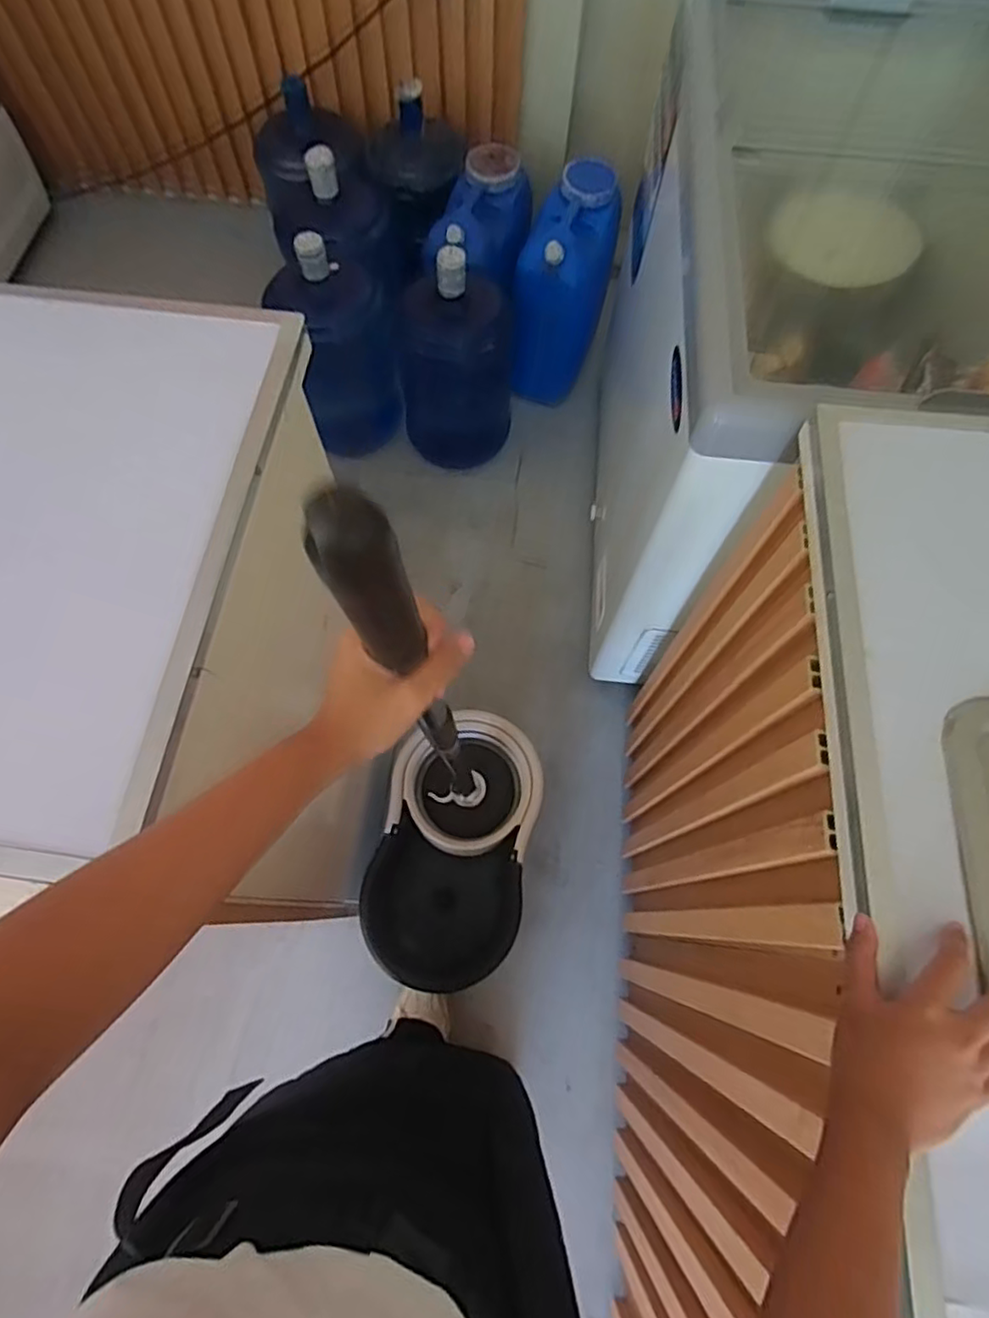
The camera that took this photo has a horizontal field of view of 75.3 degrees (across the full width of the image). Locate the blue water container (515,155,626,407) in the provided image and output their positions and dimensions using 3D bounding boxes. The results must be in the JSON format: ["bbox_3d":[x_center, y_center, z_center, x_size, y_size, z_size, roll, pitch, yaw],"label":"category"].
[{"bbox_3d":[0.149,-0.867,1.518,0.197,0.436,0.389,25,70,9],"label":"blue water container"}]

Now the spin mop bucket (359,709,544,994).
[{"bbox_3d":[-0.073,0.351,1.151,0.264,0.251,0.419,12,68,4],"label":"spin mop bucket"}]

